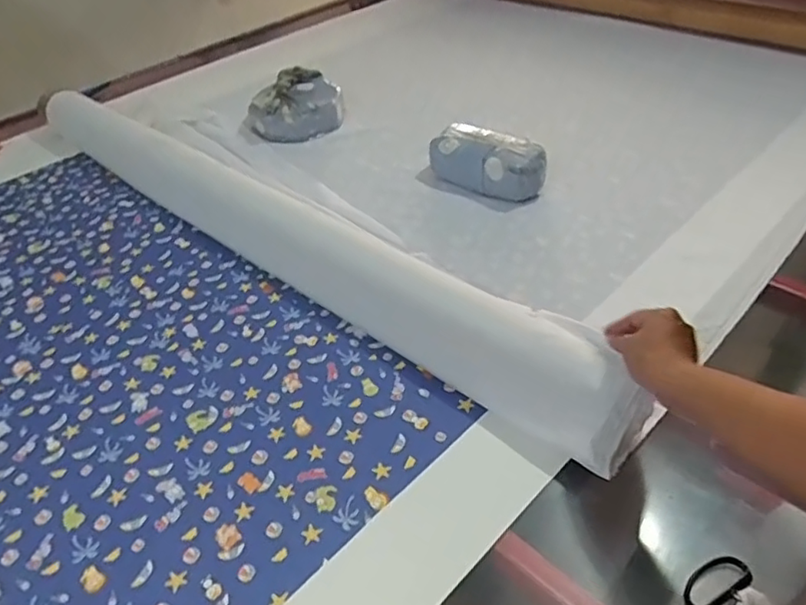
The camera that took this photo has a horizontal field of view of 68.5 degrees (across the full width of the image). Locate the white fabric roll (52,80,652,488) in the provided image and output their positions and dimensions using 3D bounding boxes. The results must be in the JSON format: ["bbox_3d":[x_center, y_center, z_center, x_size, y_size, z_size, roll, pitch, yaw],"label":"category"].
[{"bbox_3d":[-0.287,-0.172,1.111,1.528,0.110,0.123,29,53,34],"label":"white fabric roll"}]

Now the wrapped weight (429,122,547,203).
[{"bbox_3d":[0.176,-0.279,1.185,0.249,0.088,0.114,30,53,33],"label":"wrapped weight"}]

